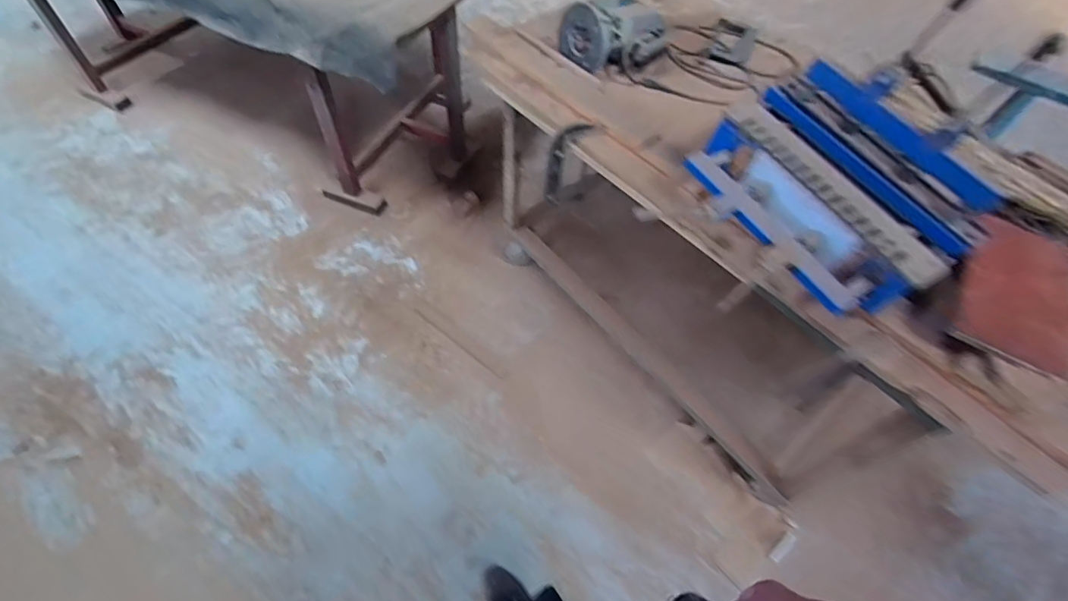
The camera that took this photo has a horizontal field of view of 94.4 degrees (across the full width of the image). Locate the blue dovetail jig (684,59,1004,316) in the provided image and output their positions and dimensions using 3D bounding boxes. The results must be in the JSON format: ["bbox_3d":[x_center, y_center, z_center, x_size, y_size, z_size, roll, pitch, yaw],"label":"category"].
[{"bbox_3d":[0.508,-0.196,0.842,0.297,0.180,0.435,-26,62,-20],"label":"blue dovetail jig"}]

